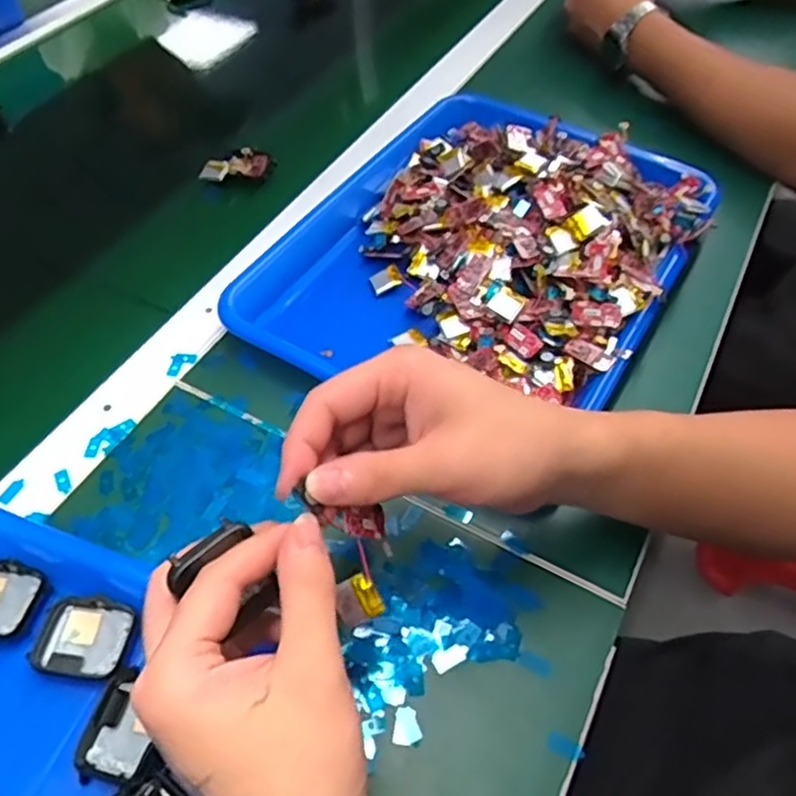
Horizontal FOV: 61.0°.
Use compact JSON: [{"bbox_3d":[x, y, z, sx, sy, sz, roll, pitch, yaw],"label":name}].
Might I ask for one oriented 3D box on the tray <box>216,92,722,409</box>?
[{"bbox_3d":[0.060,-0.114,0.489,0.263,0.056,0.326,29,58,19],"label":"tray"}]

